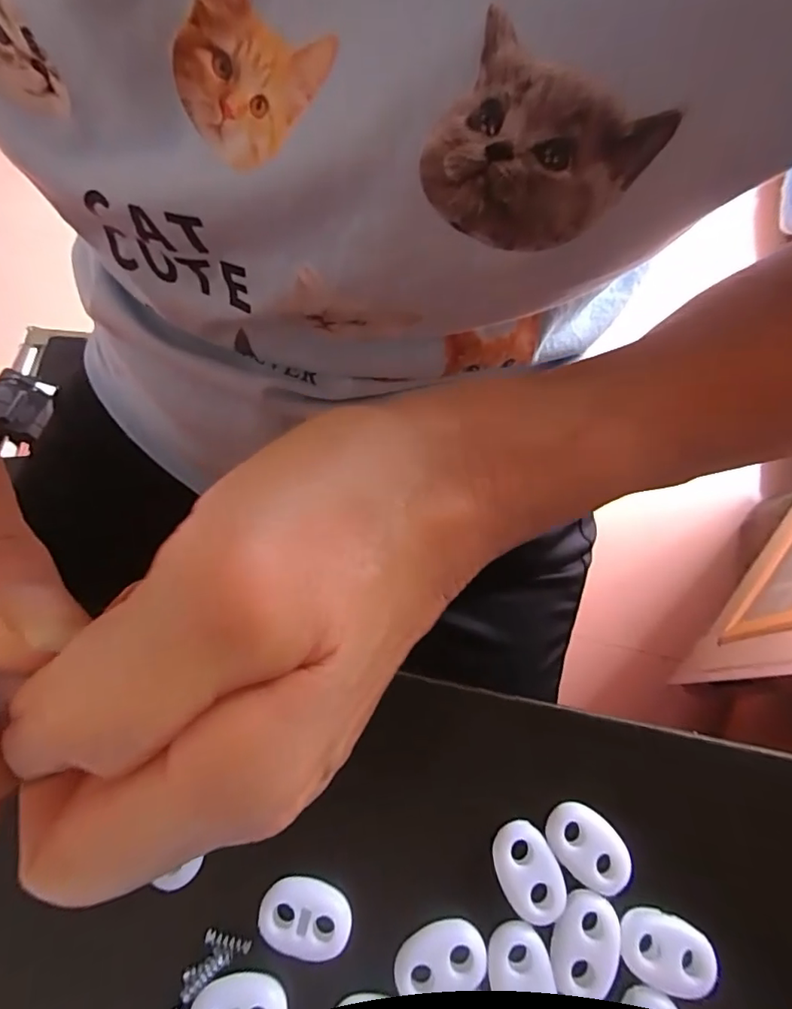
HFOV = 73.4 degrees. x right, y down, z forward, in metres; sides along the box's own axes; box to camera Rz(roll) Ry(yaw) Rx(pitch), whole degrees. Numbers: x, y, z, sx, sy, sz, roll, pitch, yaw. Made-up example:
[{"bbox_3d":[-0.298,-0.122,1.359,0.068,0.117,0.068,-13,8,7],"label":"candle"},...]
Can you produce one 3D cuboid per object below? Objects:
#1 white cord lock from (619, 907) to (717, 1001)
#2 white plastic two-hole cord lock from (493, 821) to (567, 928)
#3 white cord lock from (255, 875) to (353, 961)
[{"bbox_3d":[0.066,0.109,0.130,0.021,0.006,0.015,19,70,6],"label":"white cord lock"},{"bbox_3d":[0.034,0.094,0.136,0.014,0.005,0.022,-23,72,-9],"label":"white plastic two-hole cord lock"},{"bbox_3d":[-0.023,0.102,0.132,0.022,0.004,0.015,16,70,5],"label":"white cord lock"}]

